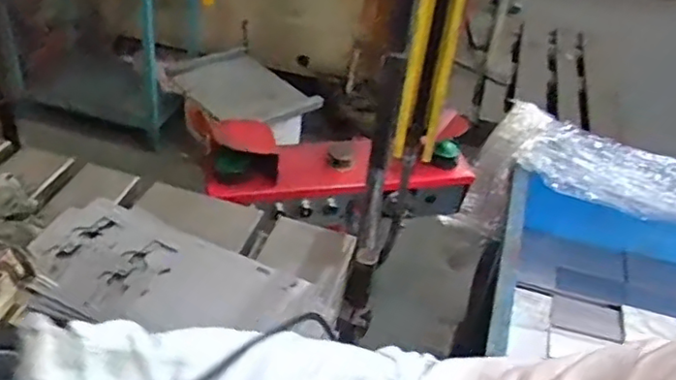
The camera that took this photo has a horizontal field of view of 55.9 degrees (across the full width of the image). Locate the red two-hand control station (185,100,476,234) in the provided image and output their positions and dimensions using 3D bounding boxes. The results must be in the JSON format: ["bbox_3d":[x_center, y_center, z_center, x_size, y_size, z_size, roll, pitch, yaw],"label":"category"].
[{"bbox_3d":[0.011,-0.027,1.326,0.564,0.225,0.134,-4,40,-11],"label":"red two-hand control station"}]

